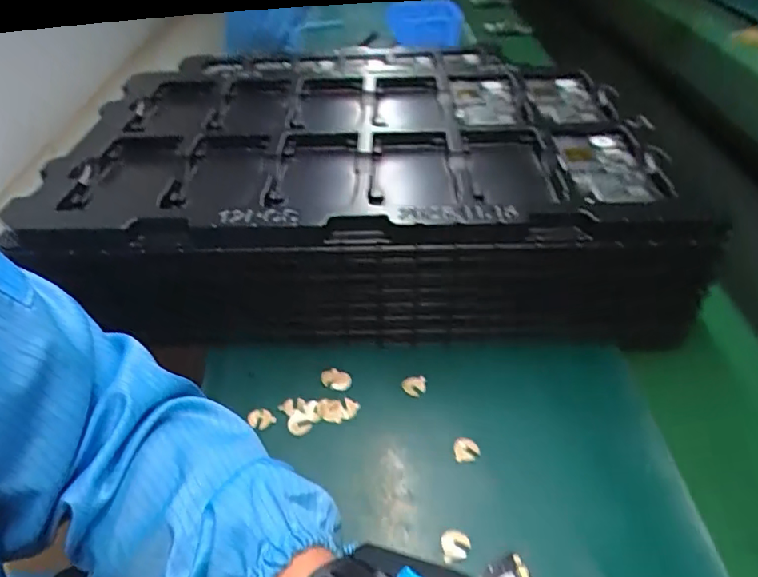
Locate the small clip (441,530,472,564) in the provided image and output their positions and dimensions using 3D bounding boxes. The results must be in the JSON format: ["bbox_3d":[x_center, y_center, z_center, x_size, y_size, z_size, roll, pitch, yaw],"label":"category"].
[{"bbox_3d":[0.048,0.162,0.342,0.017,0.004,0.018,-6,43,-6],"label":"small clip"}]

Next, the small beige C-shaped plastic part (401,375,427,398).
[{"bbox_3d":[0.028,0.079,0.431,0.019,0.011,0.012,-1,43,0],"label":"small beige C-shaped plastic part"}]

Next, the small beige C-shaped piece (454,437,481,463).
[{"bbox_3d":[0.063,0.117,0.390,0.018,0.007,0.016,2,43,3],"label":"small beige C-shaped piece"}]

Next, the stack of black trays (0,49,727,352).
[{"bbox_3d":[-0.001,-0.071,0.475,0.482,0.175,0.213,0,43,1],"label":"stack of black trays"}]

